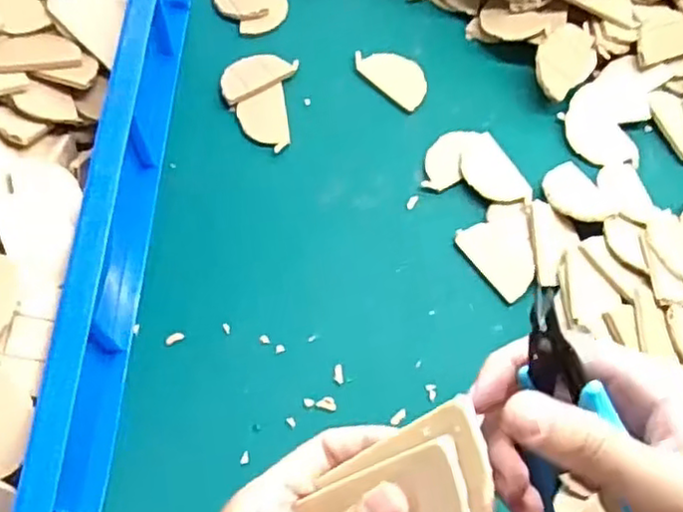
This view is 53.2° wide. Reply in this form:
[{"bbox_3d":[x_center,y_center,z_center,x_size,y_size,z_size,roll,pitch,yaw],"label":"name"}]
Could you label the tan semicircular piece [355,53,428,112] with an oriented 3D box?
[{"bbox_3d":[0.049,-0.170,0.638,0.044,0.004,0.078,-41,73,-17],"label":"tan semicircular piece"}]

